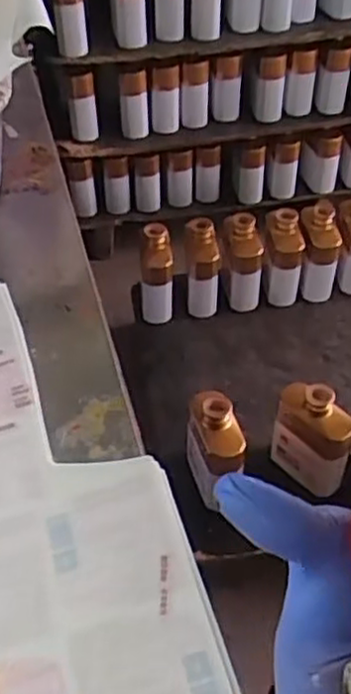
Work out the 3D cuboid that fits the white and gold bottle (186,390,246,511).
[{"bbox_3d":[0.055,0.137,0.966,0.056,0.143,0.106,-13,48,-12],"label":"white and gold bottle"}]

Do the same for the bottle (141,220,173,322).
[{"bbox_3d":[-0.032,-0.121,1.215,0.057,0.180,0.045,3,25,6],"label":"bottle"}]

